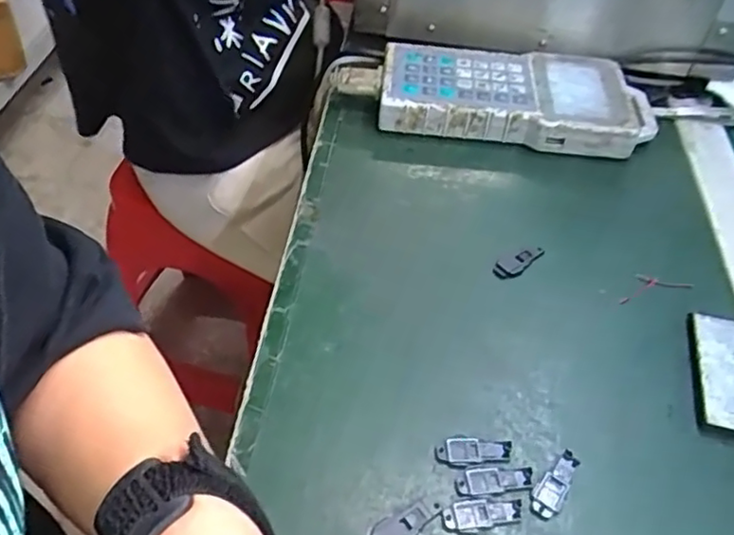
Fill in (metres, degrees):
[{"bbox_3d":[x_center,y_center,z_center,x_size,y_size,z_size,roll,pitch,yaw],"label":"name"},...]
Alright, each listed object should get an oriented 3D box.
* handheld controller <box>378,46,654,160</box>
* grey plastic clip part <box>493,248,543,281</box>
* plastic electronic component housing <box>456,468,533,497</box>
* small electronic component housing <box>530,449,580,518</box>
[{"bbox_3d":[0.126,-0.144,0.550,0.222,0.035,0.103,8,48,4],"label":"handheld controller"},{"bbox_3d":[0.103,-0.004,0.441,0.040,0.006,0.013,-26,54,-24],"label":"grey plastic clip part"},{"bbox_3d":[0.066,0.109,0.336,0.041,0.004,0.013,-5,48,-8],"label":"plastic electronic component housing"},{"bbox_3d":[0.098,0.111,0.337,0.014,0.004,0.039,31,54,23],"label":"small electronic component housing"}]

